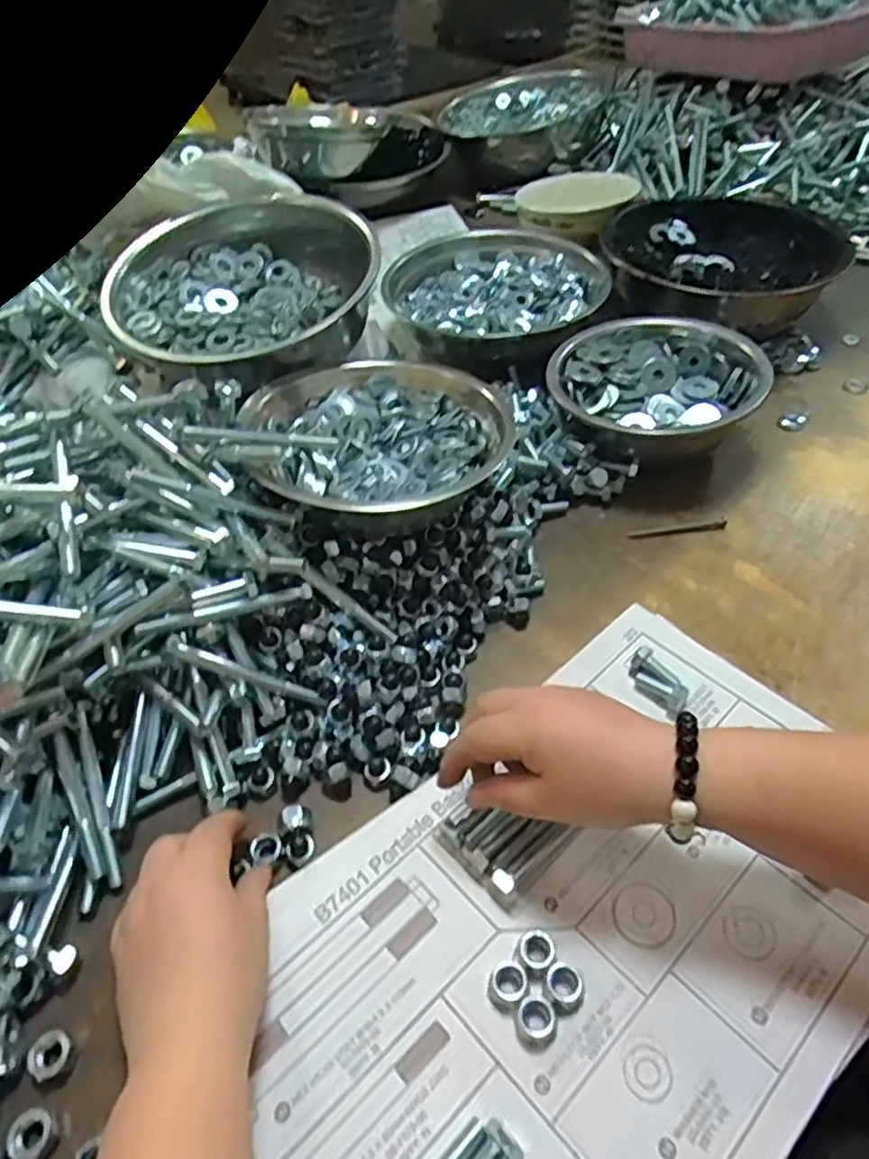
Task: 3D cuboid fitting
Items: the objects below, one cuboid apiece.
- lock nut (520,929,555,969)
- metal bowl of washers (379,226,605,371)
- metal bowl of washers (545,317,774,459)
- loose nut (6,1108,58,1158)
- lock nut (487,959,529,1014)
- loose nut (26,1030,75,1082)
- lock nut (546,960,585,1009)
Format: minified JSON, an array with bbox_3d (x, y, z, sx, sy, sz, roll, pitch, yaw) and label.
[{"bbox_3d":[0.050,0.181,0.347,0.016,0.012,0.019,33,58,27],"label":"lock nut"},{"bbox_3d":[0.064,-0.290,0.729,0.204,0.063,0.203,-1,49,1],"label":"metal bowl of washers"},{"bbox_3d":[0.185,-0.162,0.607,0.170,0.058,0.170,26,55,23],"label":"metal bowl of washers"},{"bbox_3d":[-0.176,0.243,0.310,0.018,0.009,0.019,-1,49,1],"label":"loose nut"},{"bbox_3d":[0.034,0.192,0.338,0.018,0.012,0.019,-1,49,1],"label":"lock nut"},{"bbox_3d":[-0.178,0.221,0.330,0.018,0.007,0.018,-1,49,1],"label":"loose nut"},{"bbox_3d":[0.062,0.191,0.335,0.018,0.010,0.018,-1,49,1],"label":"lock nut"}]

